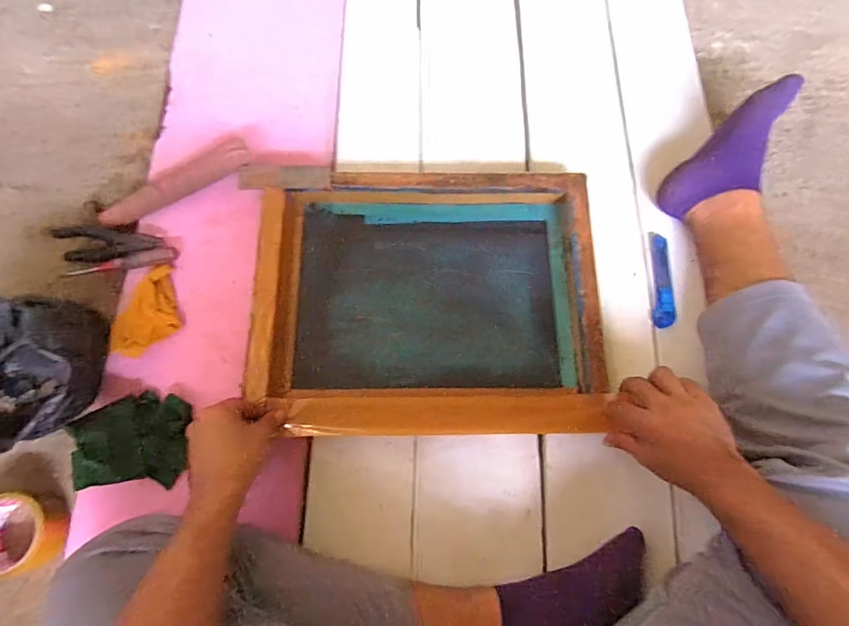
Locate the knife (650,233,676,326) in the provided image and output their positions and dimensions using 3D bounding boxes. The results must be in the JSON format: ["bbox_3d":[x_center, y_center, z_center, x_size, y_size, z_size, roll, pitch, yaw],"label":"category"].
[{"bbox_3d":[0.339,-0.049,0.677,0.027,0.012,0.141,3,77,1],"label":"knife"}]

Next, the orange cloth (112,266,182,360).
[{"bbox_3d":[-0.371,-0.001,0.655,0.070,0.014,0.133,26,65,-8],"label":"orange cloth"}]

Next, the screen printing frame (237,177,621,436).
[{"bbox_3d":[0.003,-0.019,0.646,0.443,0.065,0.357,0,77,0],"label":"screen printing frame"}]

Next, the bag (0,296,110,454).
[{"bbox_3d":[-0.482,0.071,0.555,0.168,0.126,0.190,-3,74,-1],"label":"bag"}]

